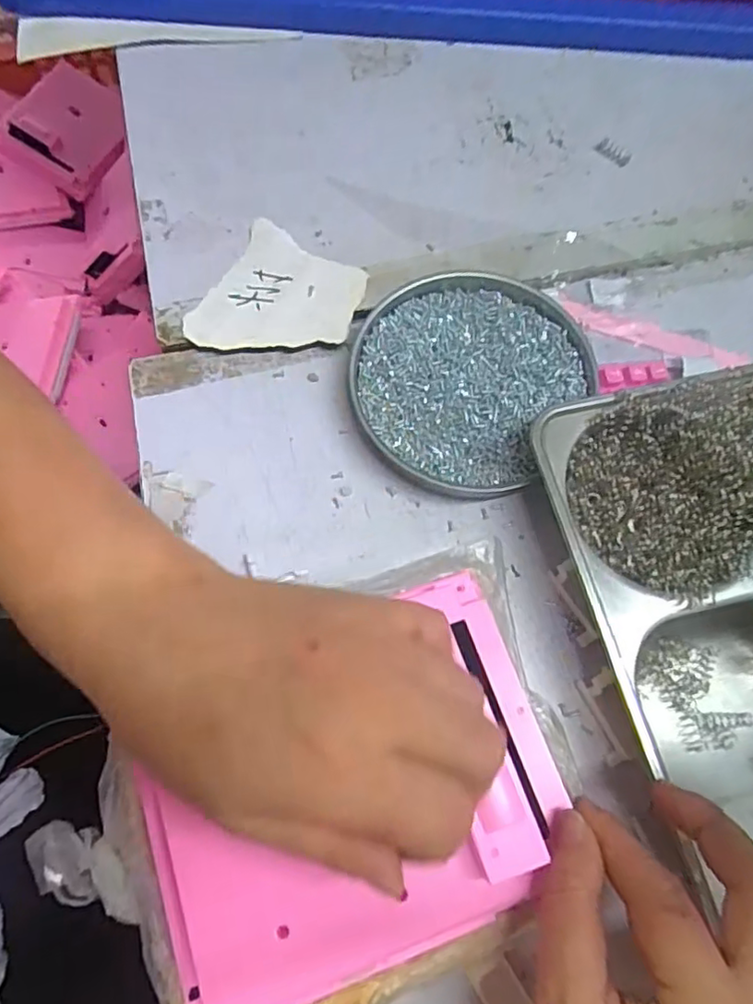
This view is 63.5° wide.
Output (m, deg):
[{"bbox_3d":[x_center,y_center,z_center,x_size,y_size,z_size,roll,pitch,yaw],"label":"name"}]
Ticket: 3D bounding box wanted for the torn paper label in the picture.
[{"bbox_3d":[-0.058,-0.123,0.371,0.088,0.007,0.093,24,71,12],"label":"torn paper label"}]

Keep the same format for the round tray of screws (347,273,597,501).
[{"bbox_3d":[0.051,-0.072,0.353,0.123,0.018,0.133,0,71,-1],"label":"round tray of screws"}]

